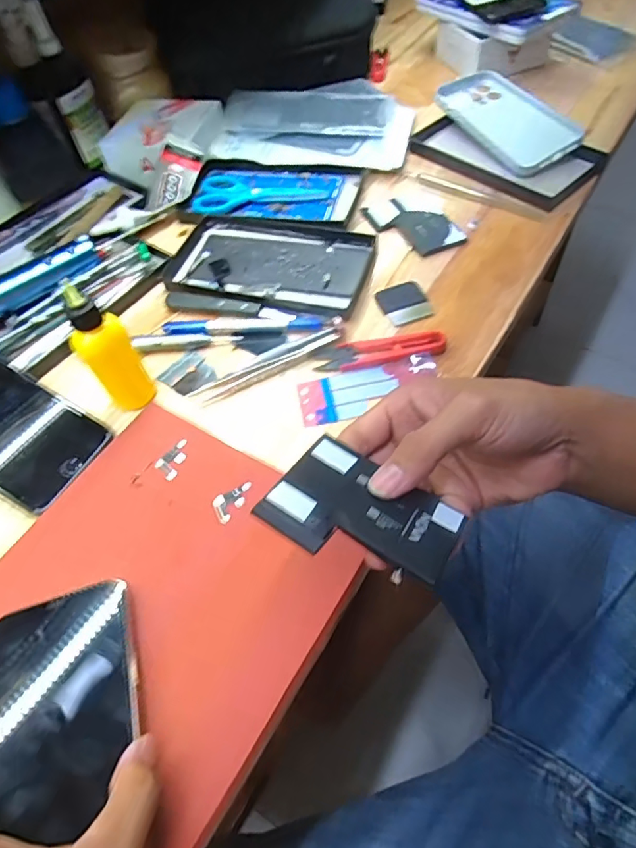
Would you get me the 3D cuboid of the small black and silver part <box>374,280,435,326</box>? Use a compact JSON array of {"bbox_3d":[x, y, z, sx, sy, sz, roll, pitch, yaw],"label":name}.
[{"bbox_3d":[0.073,-0.102,0.437,0.038,0.008,0.043,-18,57,-8],"label":"small black and silver part"}]

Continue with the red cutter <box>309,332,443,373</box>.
[{"bbox_3d":[0.047,-0.058,0.400,0.099,0.009,0.024,-7,56,-1],"label":"red cutter"}]

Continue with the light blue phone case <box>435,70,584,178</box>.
[{"bbox_3d":[0.200,-0.328,0.555,0.085,0.016,0.170,-27,62,-1],"label":"light blue phone case"}]

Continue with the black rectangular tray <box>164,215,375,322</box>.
[{"bbox_3d":[-0.049,-0.148,0.469,0.183,0.011,0.109,13,58,13],"label":"black rectangular tray"}]

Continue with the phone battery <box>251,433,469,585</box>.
[{"bbox_3d":[0.022,0.045,0.254,0.088,0.004,0.062,30,49,15],"label":"phone battery"}]

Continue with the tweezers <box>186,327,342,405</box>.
[{"bbox_3d":[-0.040,-0.048,0.403,0.124,0.009,0.019,-27,58,-13],"label":"tweezers"}]

